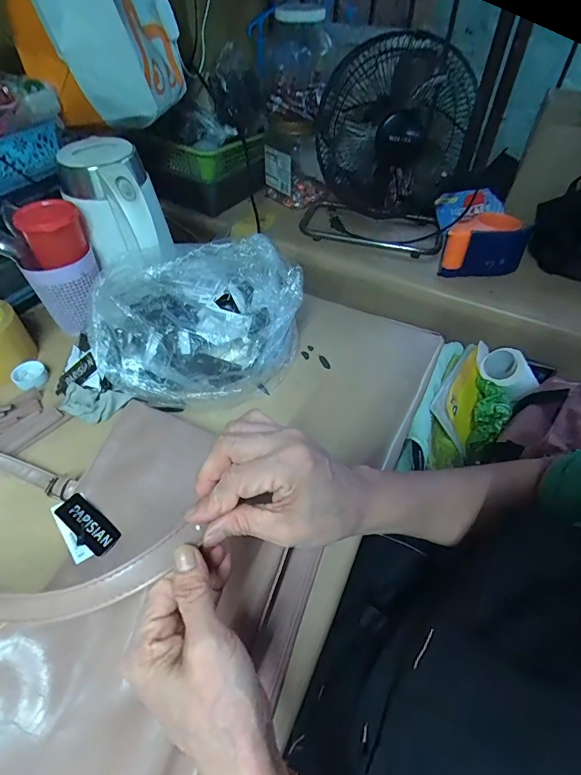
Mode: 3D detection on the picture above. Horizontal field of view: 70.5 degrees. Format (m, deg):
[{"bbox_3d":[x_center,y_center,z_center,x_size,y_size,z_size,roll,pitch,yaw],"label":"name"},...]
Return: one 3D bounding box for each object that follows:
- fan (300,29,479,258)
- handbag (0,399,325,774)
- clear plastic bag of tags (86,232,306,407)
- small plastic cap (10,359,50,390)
[{"bbox_3d":[0.177,-0.444,0.755,0.264,0.297,0.197,11,49,9],"label":"fan"},{"bbox_3d":[-0.234,0.131,0.345,0.495,0.163,0.379,22,52,18],"label":"handbag"},{"bbox_3d":[-0.116,-0.084,0.542,0.245,0.127,0.210,7,49,5],"label":"clear plastic bag of tags"},{"bbox_3d":[-0.354,-0.016,0.563,0.038,0.023,0.042,35,57,27],"label":"small plastic cap"}]

